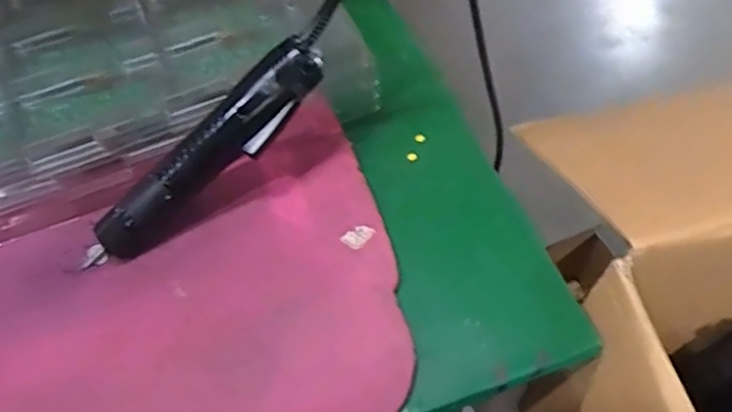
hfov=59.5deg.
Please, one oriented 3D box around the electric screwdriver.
[{"bbox_3d":[-0.116,-0.031,0.465,0.220,0.040,0.034,-42,59,6],"label":"electric screwdriver"}]

